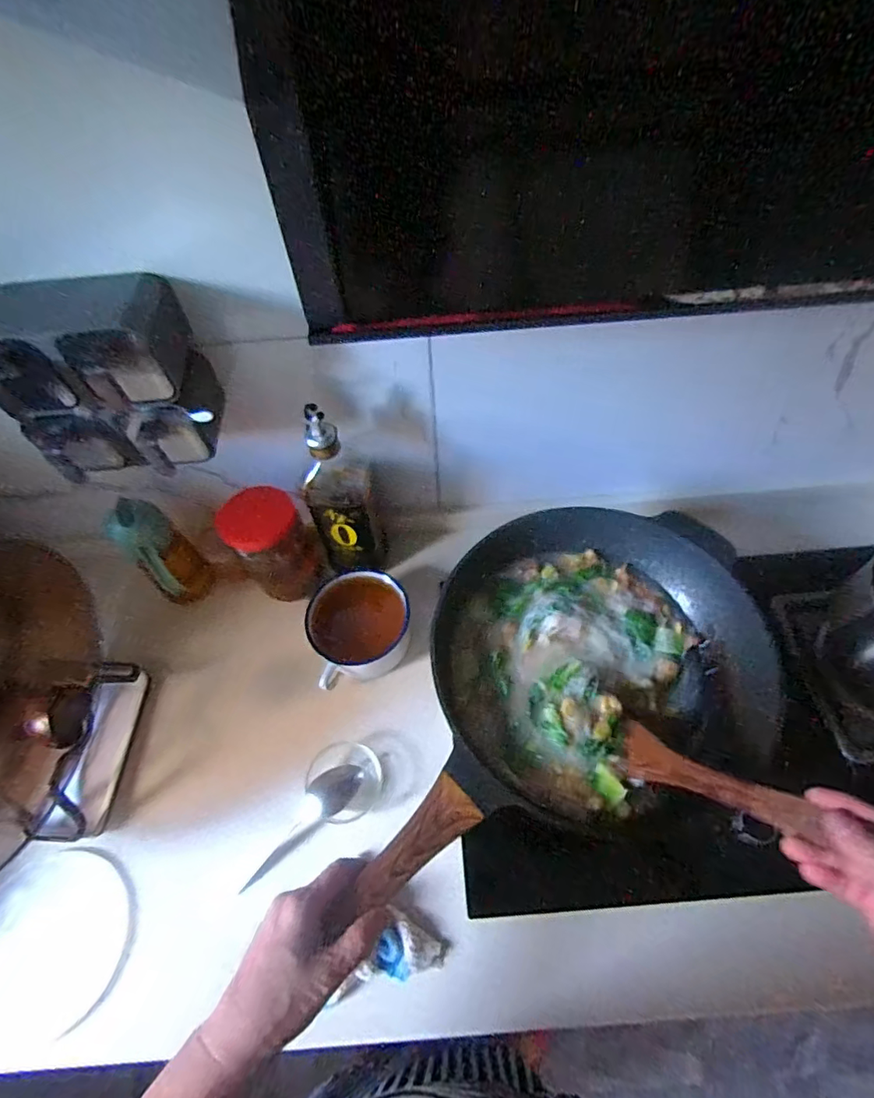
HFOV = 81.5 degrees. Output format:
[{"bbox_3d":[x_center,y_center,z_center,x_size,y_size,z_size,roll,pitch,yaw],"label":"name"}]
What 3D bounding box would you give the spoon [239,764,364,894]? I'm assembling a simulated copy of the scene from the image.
[{"bbox_3d":[-0.161,0.332,0.603,0.041,0.023,0.189,42,92,25],"label":"spoon"}]

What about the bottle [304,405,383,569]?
[{"bbox_3d":[-0.125,-0.065,0.635,0.077,0.257,0.065,-10,58,-3],"label":"bottle"}]

